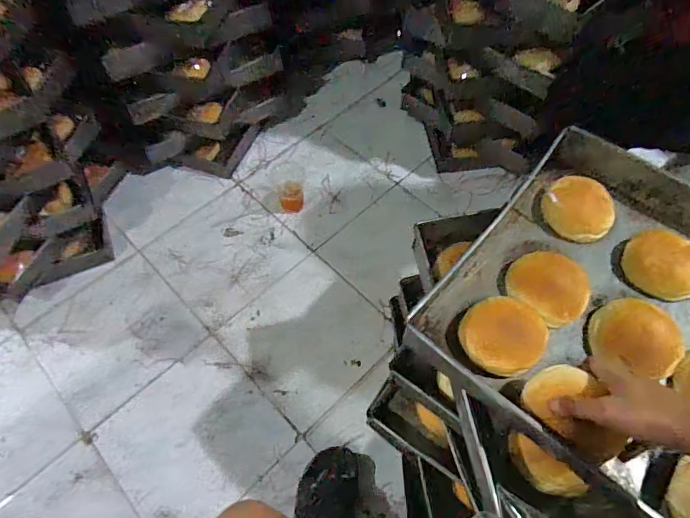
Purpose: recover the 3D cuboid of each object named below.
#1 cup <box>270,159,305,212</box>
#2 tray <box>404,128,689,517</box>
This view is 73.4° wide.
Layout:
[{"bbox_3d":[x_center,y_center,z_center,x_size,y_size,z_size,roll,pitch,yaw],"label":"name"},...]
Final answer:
[{"bbox_3d":[-0.134,-0.179,1.170,0.078,0.121,0.075,-1,57,2],"label":"cup"},{"bbox_3d":[0.358,0.064,0.562,0.418,0.060,0.445,39,67,21],"label":"tray"}]

